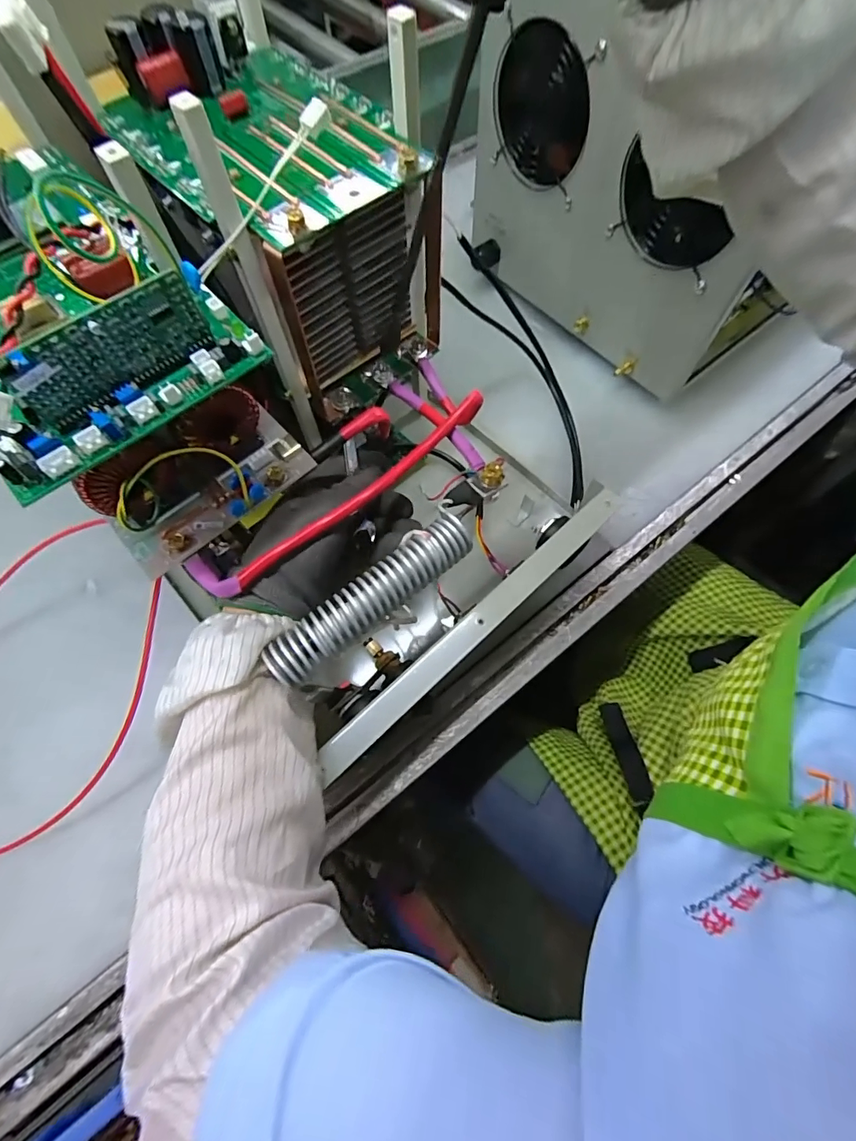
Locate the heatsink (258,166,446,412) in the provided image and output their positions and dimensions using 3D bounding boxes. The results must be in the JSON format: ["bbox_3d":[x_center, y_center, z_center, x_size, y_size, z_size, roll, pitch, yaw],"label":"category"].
[{"bbox_3d":[-0.040,-0.194,0.327,0.123,0.121,0.033,-41,72,-16],"label":"heatsink"}]

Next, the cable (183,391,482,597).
[{"bbox_3d":[-0.048,-0.060,0.313,0.233,0.014,0.035,-37,71,-19],"label":"cable"}]

